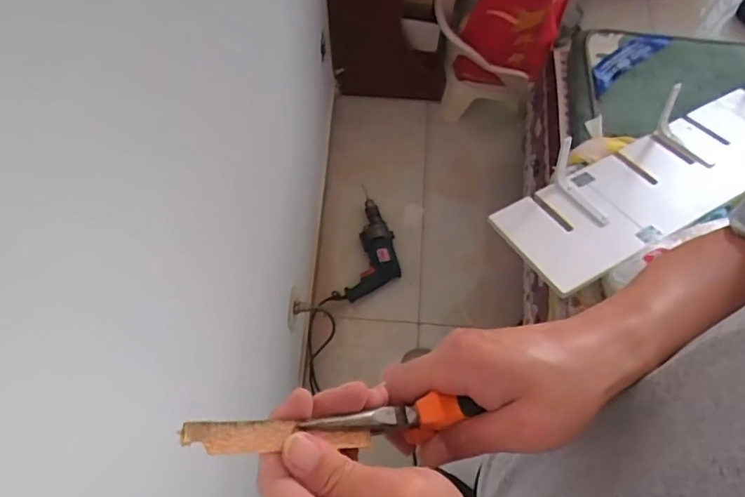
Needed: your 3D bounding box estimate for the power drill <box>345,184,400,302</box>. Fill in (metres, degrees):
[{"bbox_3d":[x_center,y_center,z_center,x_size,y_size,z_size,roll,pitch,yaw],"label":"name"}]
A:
[{"bbox_3d":[0.015,-0.014,1.603,0.149,0.067,0.360,6,70,1],"label":"power drill"}]

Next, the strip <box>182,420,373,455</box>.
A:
[{"bbox_3d":[-0.045,0.094,0.267,0.096,0.004,0.015,11,68,-26],"label":"strip"}]

